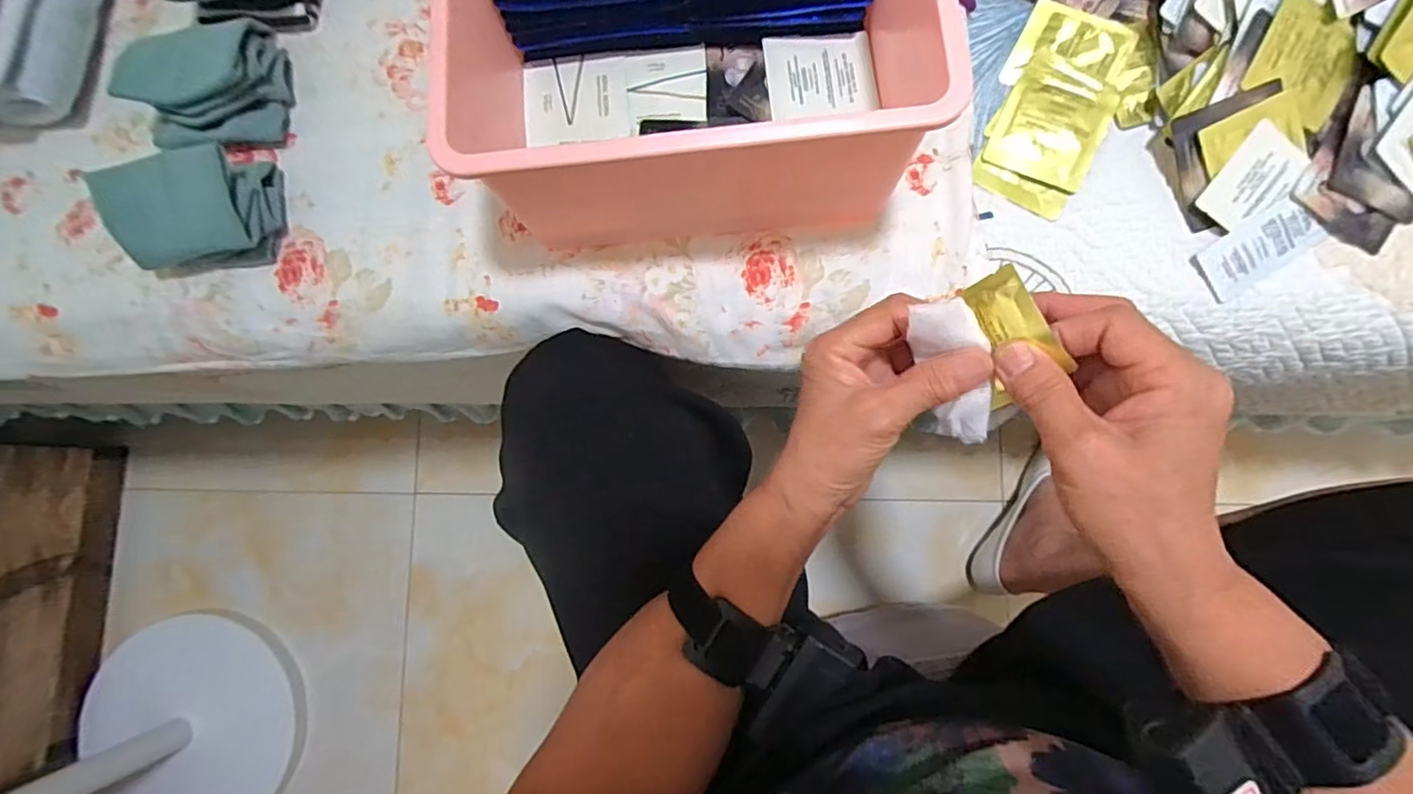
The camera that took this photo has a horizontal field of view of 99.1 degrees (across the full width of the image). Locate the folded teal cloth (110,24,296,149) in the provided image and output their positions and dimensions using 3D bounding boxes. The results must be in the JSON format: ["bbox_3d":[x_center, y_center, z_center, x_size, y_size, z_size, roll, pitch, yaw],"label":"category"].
[{"bbox_3d":[-0.318,-0.197,0.375,0.089,0.046,0.079,-5,84,2],"label":"folded teal cloth"}]

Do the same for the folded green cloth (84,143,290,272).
[{"bbox_3d":[-0.311,-0.116,0.367,0.087,0.041,0.068,-3,84,2],"label":"folded green cloth"}]

